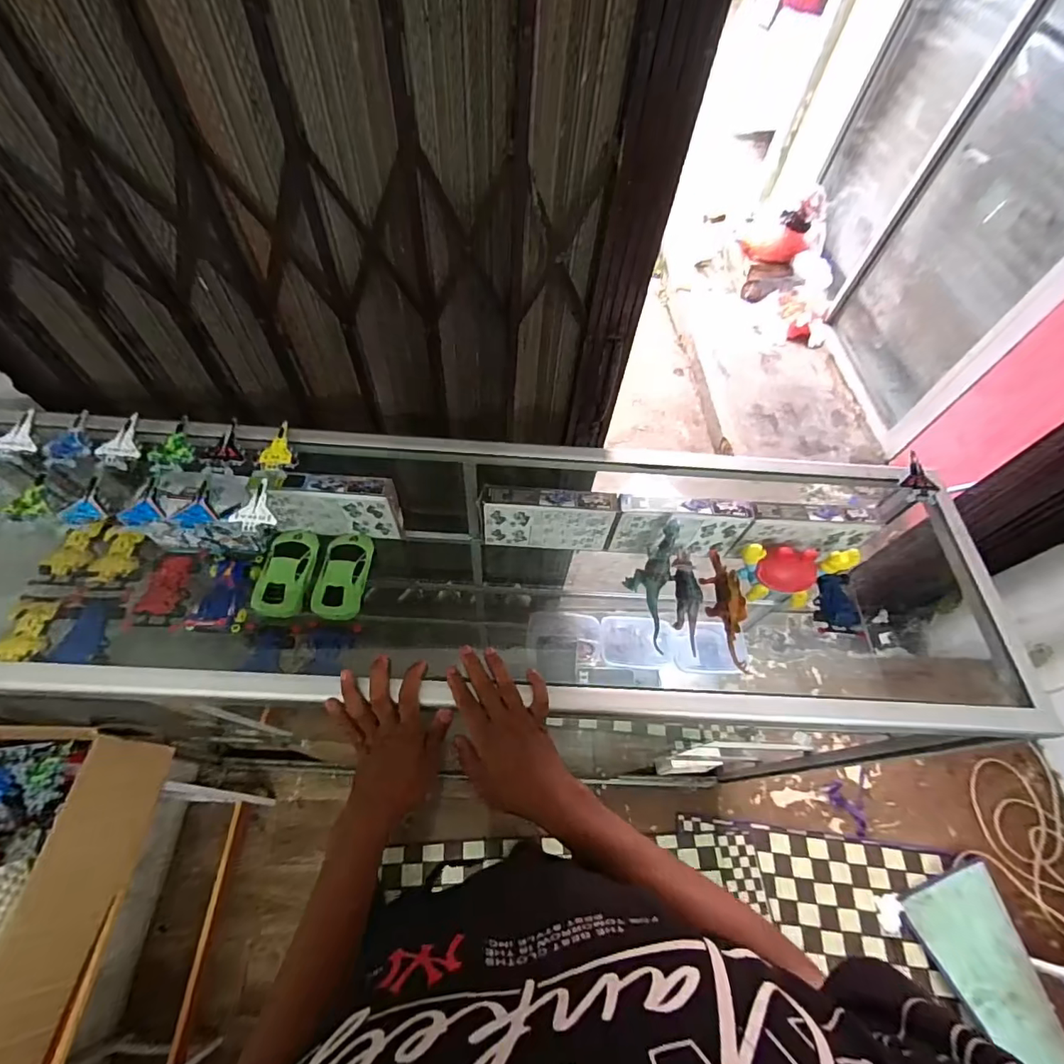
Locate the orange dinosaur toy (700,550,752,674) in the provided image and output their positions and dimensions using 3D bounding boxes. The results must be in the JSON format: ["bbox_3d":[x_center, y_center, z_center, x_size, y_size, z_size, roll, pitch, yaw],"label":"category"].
[{"bbox_3d":[0.345,0.131,0.872,0.044,0.070,0.223,3,58,-2],"label":"orange dinosaur toy"}]

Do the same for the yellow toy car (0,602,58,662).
[{"bbox_3d":[-0.810,0.157,0.777,0.059,0.030,0.103,-4,59,-6],"label":"yellow toy car"}]

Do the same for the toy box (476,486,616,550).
[{"bbox_3d":[0.028,-0.023,0.890,0.228,0.136,0.045,2,59,-3],"label":"toy box"}]

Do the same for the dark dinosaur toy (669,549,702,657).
[{"bbox_3d":[0.276,0.123,0.879,0.040,0.070,0.181,8,58,1],"label":"dark dinosaur toy"}]

